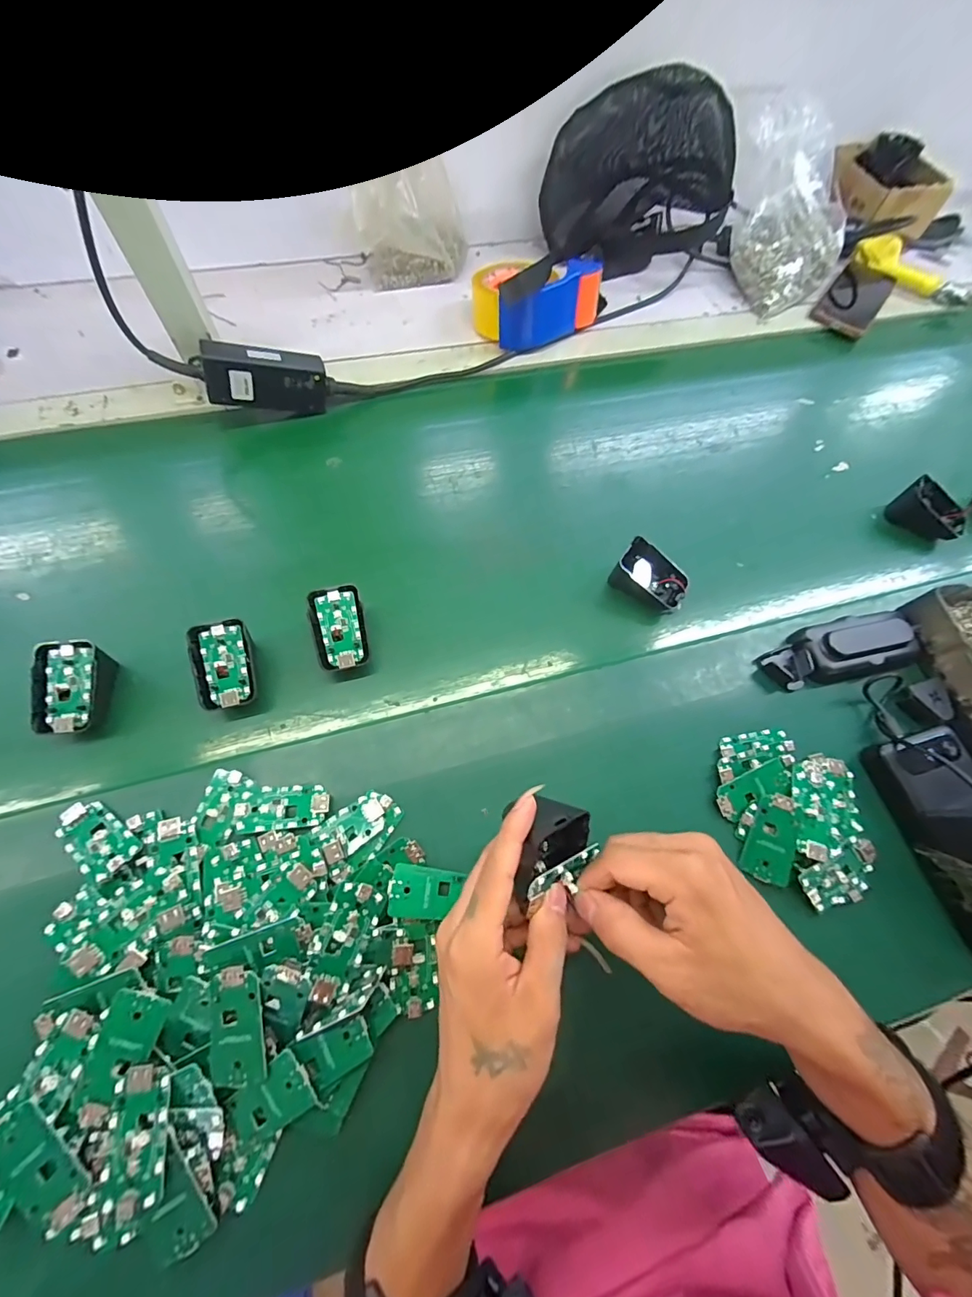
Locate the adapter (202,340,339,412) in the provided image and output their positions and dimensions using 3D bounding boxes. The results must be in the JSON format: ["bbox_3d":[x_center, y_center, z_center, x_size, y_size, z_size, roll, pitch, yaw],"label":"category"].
[{"bbox_3d":[-0.226,-0.280,0.476,0.118,0.049,0.030,-8,64,-25],"label":"adapter"}]

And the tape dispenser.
[{"bbox_3d":[0.063,-0.445,0.569,0.161,0.080,0.099,-27,69,-15],"label":"tape dispenser"}]

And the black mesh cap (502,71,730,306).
[{"bbox_3d":[0.194,-0.632,0.614,0.227,0.175,0.144,-10,66,-8],"label":"black mesh cap"}]

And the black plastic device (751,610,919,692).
[{"bbox_3d":[0.317,0.001,0.405,0.141,0.028,0.051,-11,65,-9],"label":"black plastic device"}]

